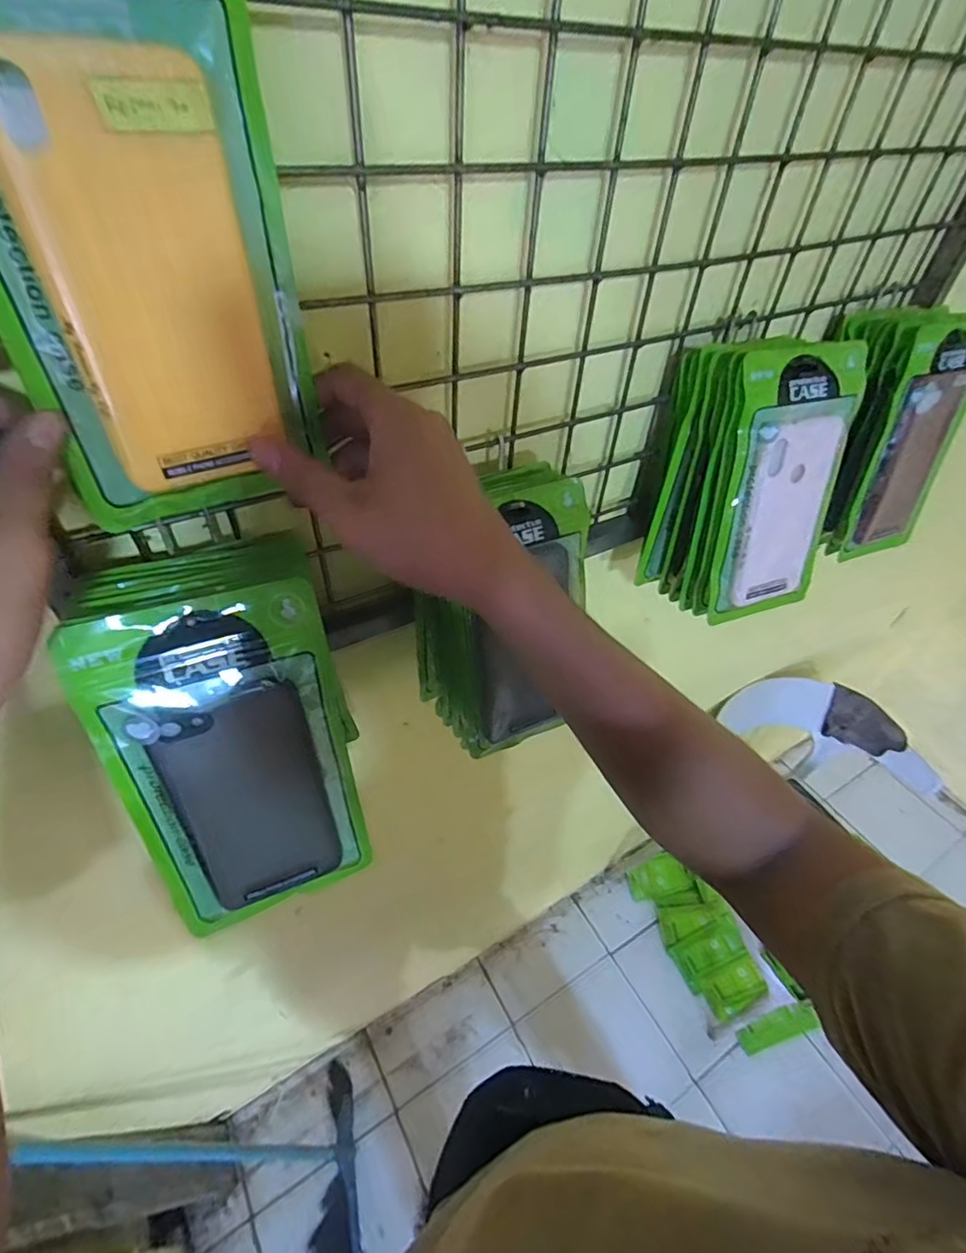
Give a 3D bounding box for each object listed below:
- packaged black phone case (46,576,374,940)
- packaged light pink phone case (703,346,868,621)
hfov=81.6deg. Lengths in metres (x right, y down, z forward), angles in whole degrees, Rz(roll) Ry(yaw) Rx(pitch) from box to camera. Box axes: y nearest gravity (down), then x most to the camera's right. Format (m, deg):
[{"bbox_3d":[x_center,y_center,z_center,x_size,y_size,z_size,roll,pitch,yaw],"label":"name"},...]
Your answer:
[{"bbox_3d":[-0.130,0.082,0.309,0.112,0.209,0.014,-16,31,-21],"label":"packaged black phone case"},{"bbox_3d":[0.235,-0.104,0.437,0.104,0.205,0.020,-12,31,-14],"label":"packaged light pink phone case"}]

